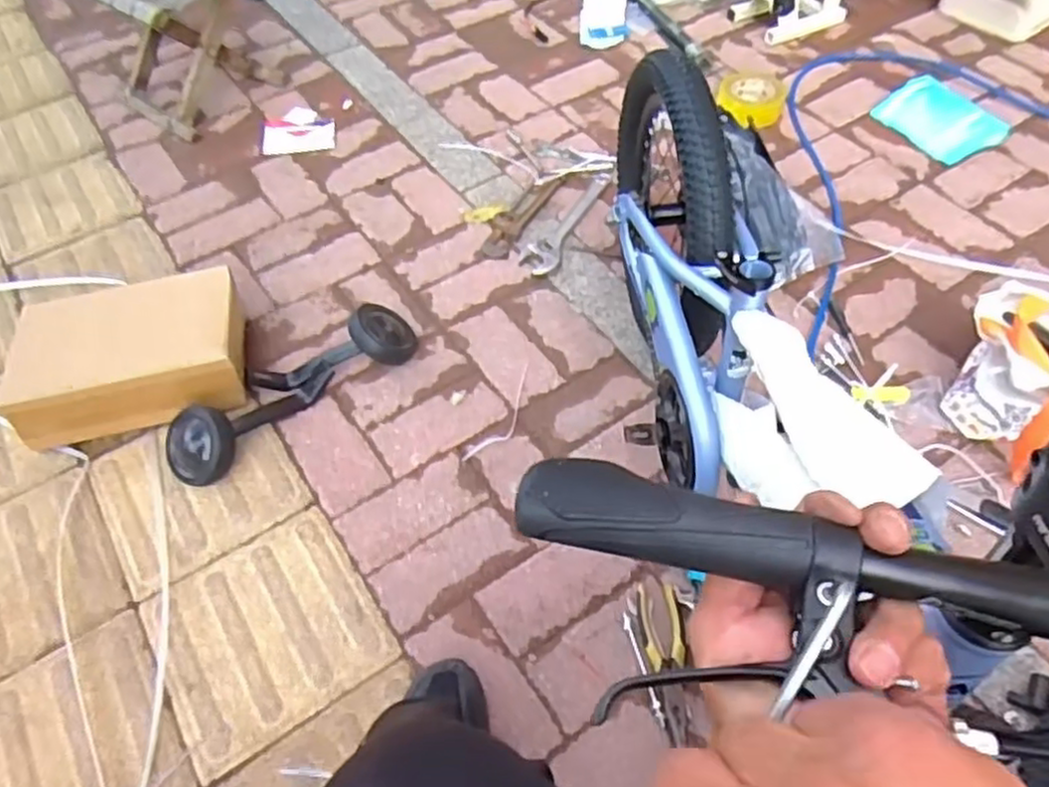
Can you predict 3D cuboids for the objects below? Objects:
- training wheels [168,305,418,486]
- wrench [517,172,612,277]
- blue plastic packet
[{"bbox_3d":[-0.343,-0.021,1.062,0.390,0.073,0.132,-36,58,-22],"label":"training wheels"},{"bbox_3d":[0.072,-0.315,1.305,0.077,0.011,0.289,18,56,17],"label":"wrench"},{"bbox_3d":[0.814,-0.547,1.435,0.160,0.038,0.227,-23,54,-14],"label":"blue plastic packet"}]

